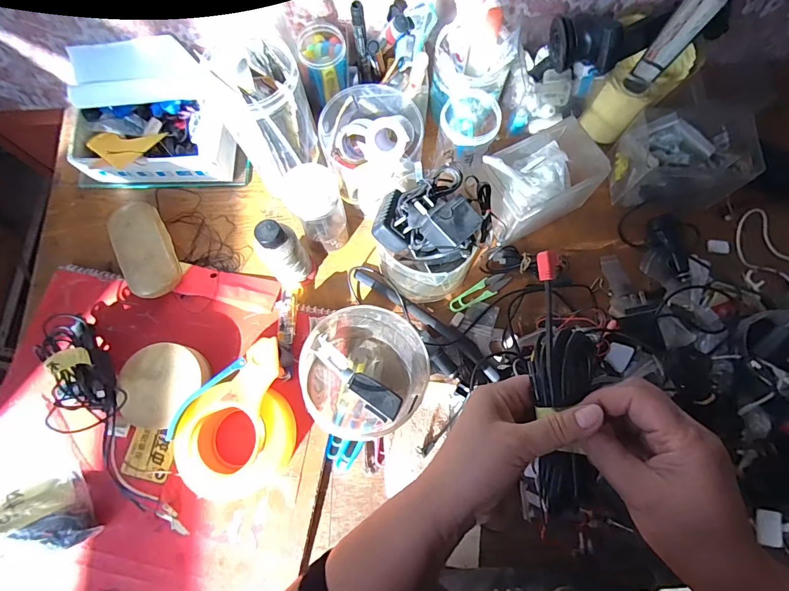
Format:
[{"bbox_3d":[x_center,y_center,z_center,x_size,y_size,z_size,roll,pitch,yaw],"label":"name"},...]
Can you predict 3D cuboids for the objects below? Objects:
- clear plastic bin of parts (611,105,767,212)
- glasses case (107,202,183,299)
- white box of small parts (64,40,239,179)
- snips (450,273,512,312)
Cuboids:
[{"bbox_3d":[0.380,-0.179,0.523,0.138,0.087,0.112,0,73,0],"label":"clear plastic bin of parts"},{"bbox_3d":[-0.342,-0.069,0.527,0.065,0.047,0.164,-27,75,-7],"label":"glasses case"},{"bbox_3d":[-0.340,-0.250,0.556,0.214,0.111,0.168,-3,73,0],"label":"white box of small parts"},{"bbox_3d":[0.116,-0.005,0.526,0.091,0.007,0.026,-31,75,-8],"label":"snips"}]

